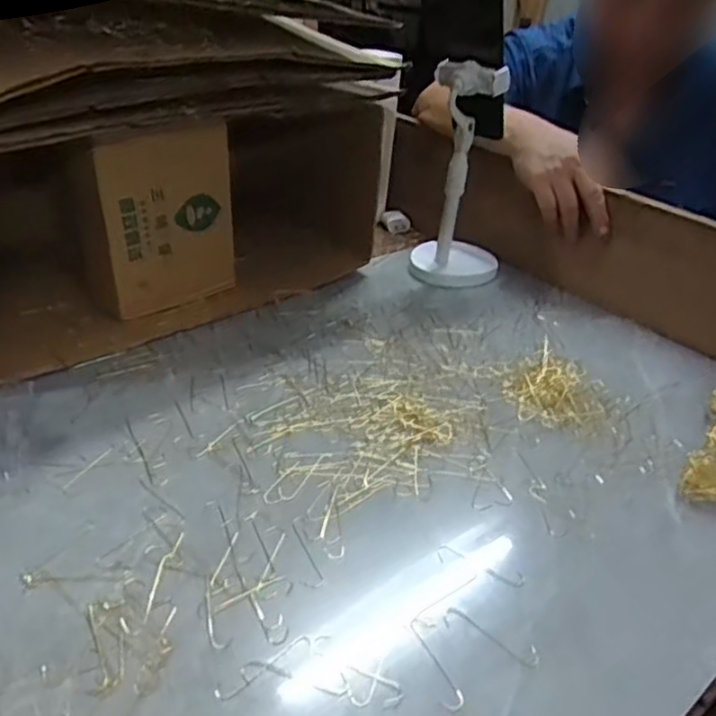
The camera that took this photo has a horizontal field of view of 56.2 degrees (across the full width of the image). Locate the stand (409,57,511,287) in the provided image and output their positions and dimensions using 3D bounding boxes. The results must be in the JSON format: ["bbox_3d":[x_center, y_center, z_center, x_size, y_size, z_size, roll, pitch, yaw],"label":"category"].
[{"bbox_3d":[0.141,-0.230,0.848,0.117,0.261,0.108,12,31,9],"label":"stand"}]

